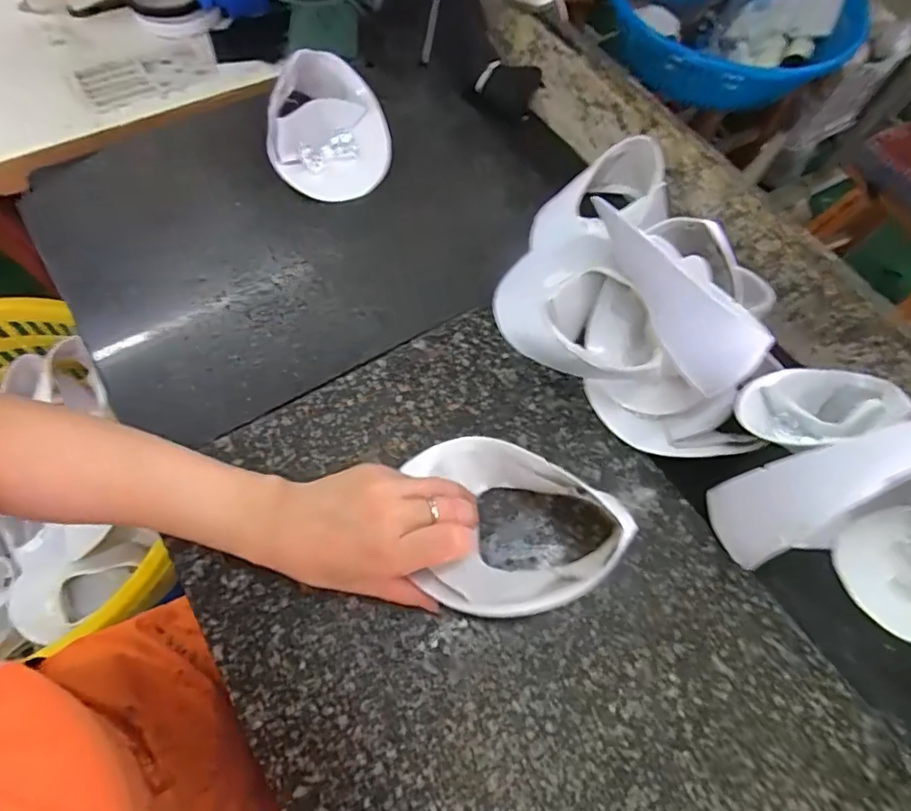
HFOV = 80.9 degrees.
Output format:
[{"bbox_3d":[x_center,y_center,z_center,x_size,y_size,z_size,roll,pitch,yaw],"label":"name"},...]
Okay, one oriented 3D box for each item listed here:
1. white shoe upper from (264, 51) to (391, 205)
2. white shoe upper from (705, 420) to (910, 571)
[{"bbox_3d":[-0.132,-0.291,0.554,0.117,0.052,0.154,-10,65,-8],"label":"white shoe upper"},{"bbox_3d":[0.263,0.058,0.366,0.129,0.134,0.061,-12,65,-9],"label":"white shoe upper"}]

